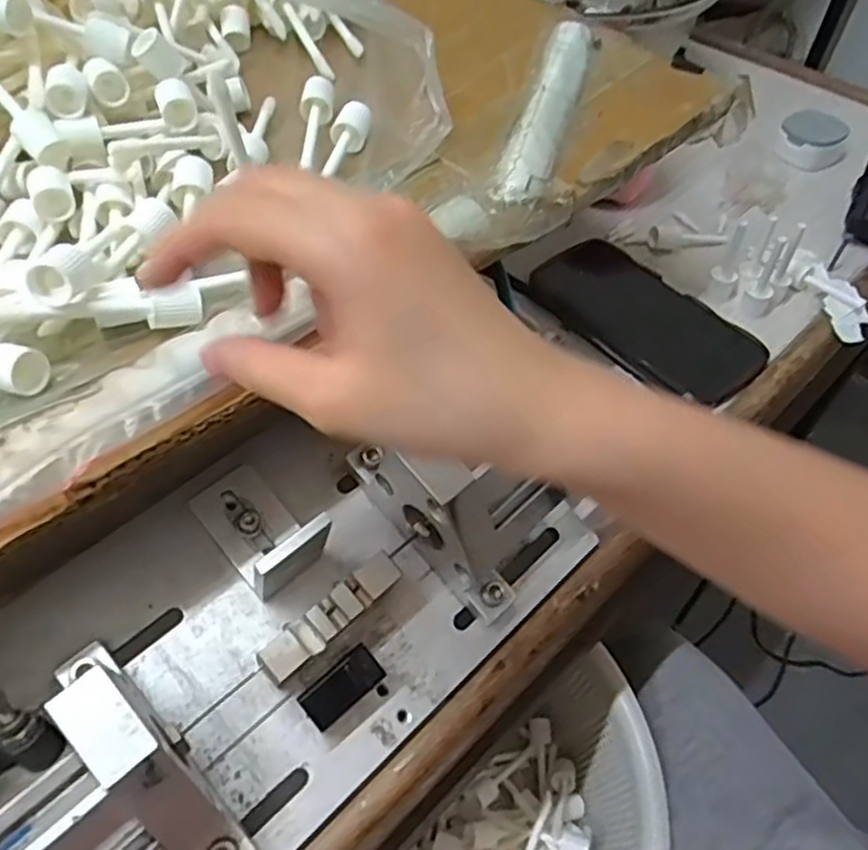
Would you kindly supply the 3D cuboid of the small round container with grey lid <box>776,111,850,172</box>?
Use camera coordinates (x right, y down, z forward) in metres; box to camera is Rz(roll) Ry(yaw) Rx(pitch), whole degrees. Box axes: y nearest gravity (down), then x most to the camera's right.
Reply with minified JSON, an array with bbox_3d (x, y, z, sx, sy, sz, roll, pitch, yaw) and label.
[{"bbox_3d":[0.349,-0.262,0.639,0.055,0.030,0.047,17,54,12],"label":"small round container with grey lid"}]

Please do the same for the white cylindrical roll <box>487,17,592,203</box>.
[{"bbox_3d":[0.064,-0.178,0.384,0.025,0.014,0.171,15,54,10],"label":"white cylindrical roll"}]

